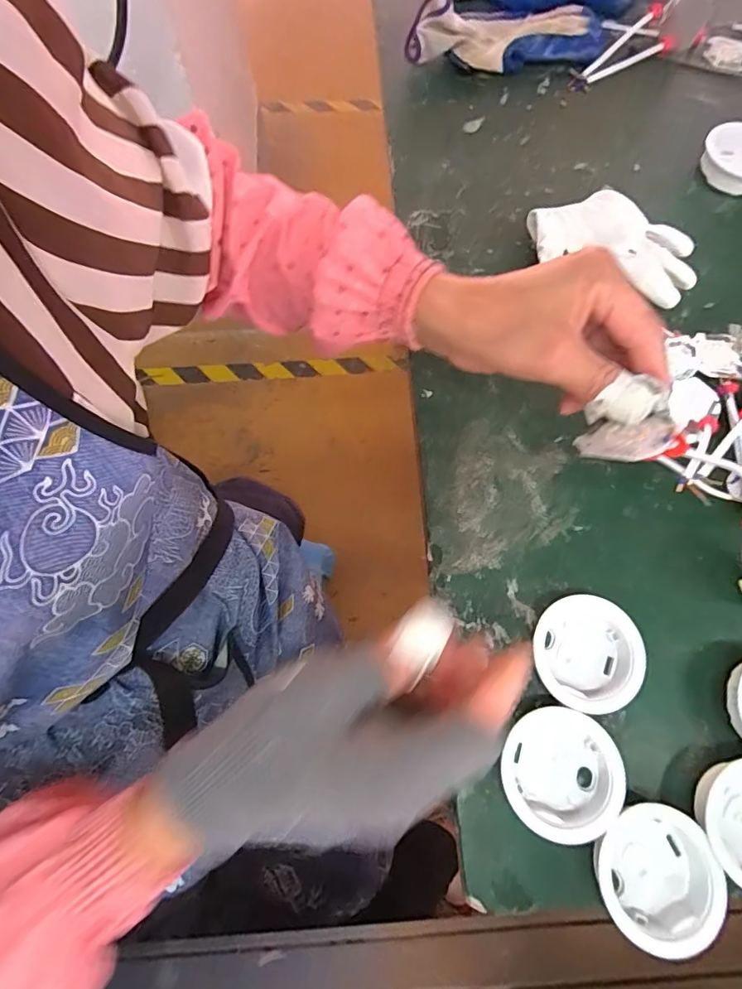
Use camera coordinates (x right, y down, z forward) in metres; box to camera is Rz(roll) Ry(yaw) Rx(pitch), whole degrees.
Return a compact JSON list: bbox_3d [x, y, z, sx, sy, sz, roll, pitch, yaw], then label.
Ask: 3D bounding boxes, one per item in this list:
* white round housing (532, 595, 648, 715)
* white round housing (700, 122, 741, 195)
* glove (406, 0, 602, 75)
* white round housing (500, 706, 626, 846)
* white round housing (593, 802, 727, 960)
[{"bbox_3d":[0.146,0.108,0.330,0.066,0.024,0.072,0,73,0],"label":"white round housing"},{"bbox_3d":[0.355,-0.322,0.464,0.071,0.023,0.069,0,73,0],"label":"white round housing"},{"bbox_3d":[0.144,-0.480,0.500,0.204,0.050,0.083,7,73,3],"label":"glove"},{"bbox_3d":[0.120,0.176,0.306,0.067,0.024,0.071,0,73,0],"label":"white round housing"},{"bbox_3d":[0.172,0.228,0.288,0.070,0.027,0.060,-42,77,-11],"label":"white round housing"}]

